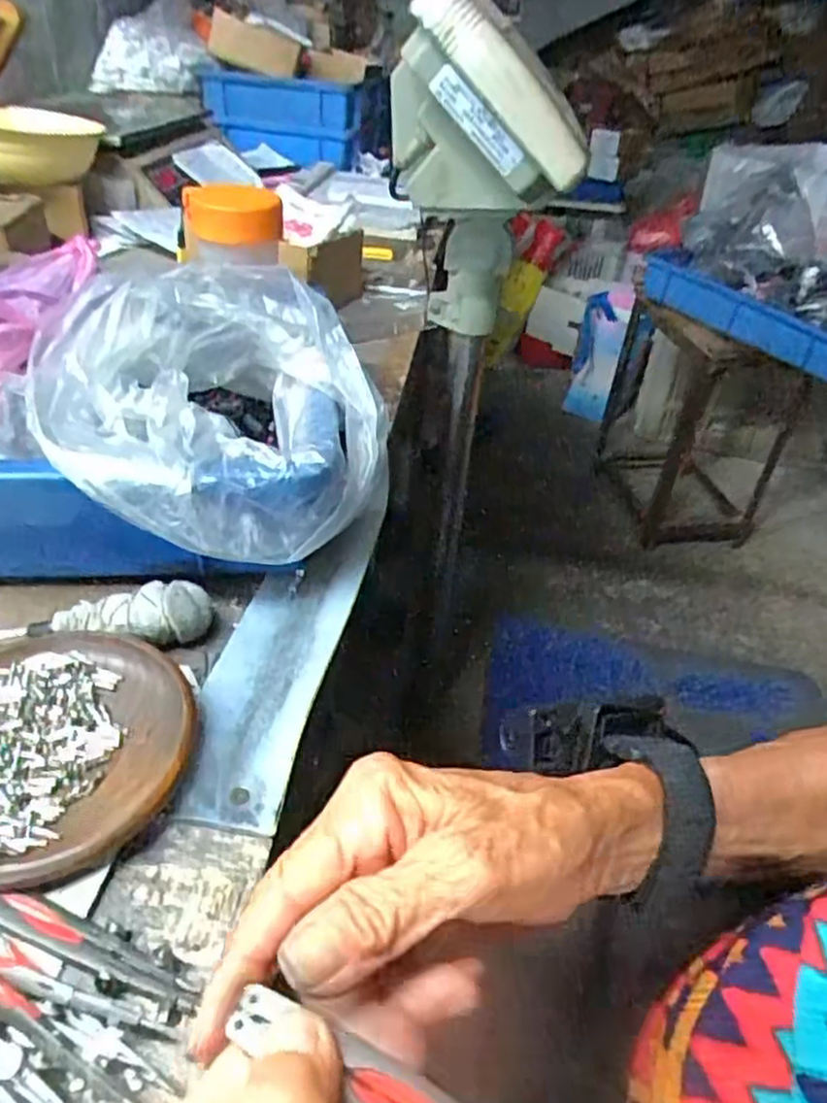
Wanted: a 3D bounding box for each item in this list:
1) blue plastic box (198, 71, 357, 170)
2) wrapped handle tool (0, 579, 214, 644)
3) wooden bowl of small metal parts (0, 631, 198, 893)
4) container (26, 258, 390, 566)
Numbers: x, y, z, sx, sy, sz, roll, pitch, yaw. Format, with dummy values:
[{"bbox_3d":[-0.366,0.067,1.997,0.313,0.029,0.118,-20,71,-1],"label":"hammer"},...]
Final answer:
[{"bbox_3d":[-0.235,-0.759,1.320,0.268,0.127,0.074,1,37,-7],"label":"blue plastic box"},{"bbox_3d":[-0.159,0.034,0.357,0.120,0.028,0.024,-2,37,-11],"label":"wrapped handle tool"},{"bbox_3d":[-0.148,0.081,0.302,0.108,0.021,0.112,4,37,-3],"label":"wooden bowl of small metal parts"},{"bbox_3d":[-0.110,-0.080,0.402,0.168,0.101,0.167,-12,40,-22],"label":"container"}]

